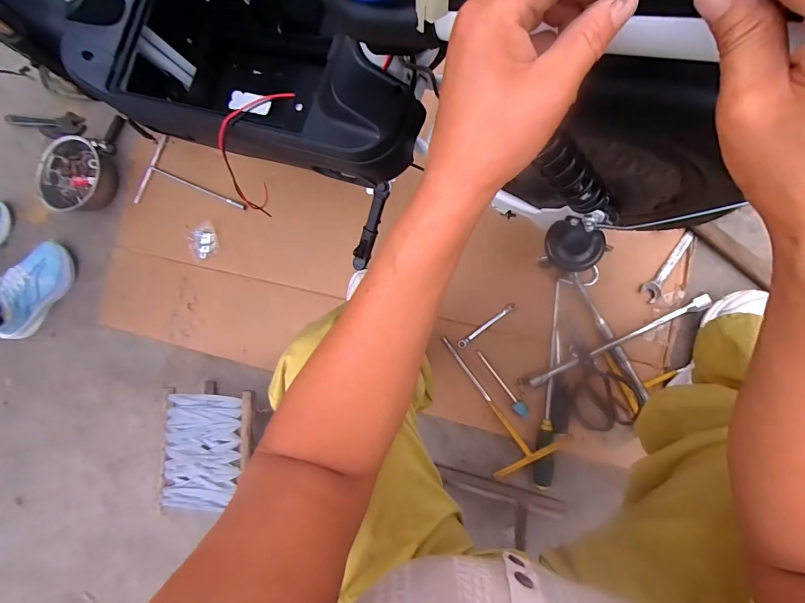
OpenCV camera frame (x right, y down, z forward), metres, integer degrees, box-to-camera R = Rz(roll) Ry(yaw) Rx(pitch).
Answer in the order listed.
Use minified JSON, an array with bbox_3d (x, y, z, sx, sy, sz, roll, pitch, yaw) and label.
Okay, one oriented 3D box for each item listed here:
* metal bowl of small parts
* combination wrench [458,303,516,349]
[{"bbox_3d":[-0.828,-0.321,0.997,0.171,0.075,0.173,0,87,8],"label":"metal bowl of small parts"},{"bbox_3d":[0.170,0.049,0.786,0.139,0.004,0.016,-37,83,5],"label":"combination wrench"}]

